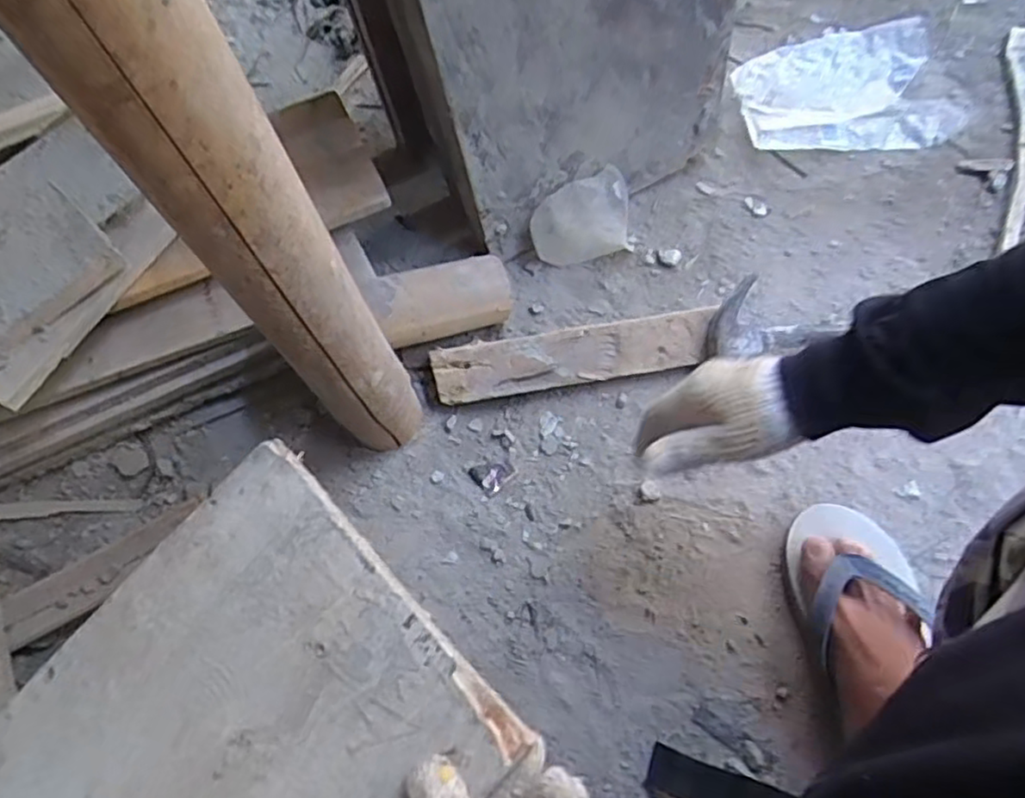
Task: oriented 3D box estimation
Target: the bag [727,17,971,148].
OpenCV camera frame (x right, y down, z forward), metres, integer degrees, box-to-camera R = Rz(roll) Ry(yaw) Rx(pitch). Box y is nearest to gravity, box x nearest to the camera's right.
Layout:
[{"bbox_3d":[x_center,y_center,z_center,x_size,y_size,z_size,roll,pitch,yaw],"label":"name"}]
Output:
[{"bbox_3d":[0.406,-0.381,0.833,0.240,0.032,0.189,-6,66,1],"label":"bag"}]

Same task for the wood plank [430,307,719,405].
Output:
[{"bbox_3d":[0.062,-0.043,0.675,0.274,0.011,0.056,-9,93,-2],"label":"wood plank"}]

